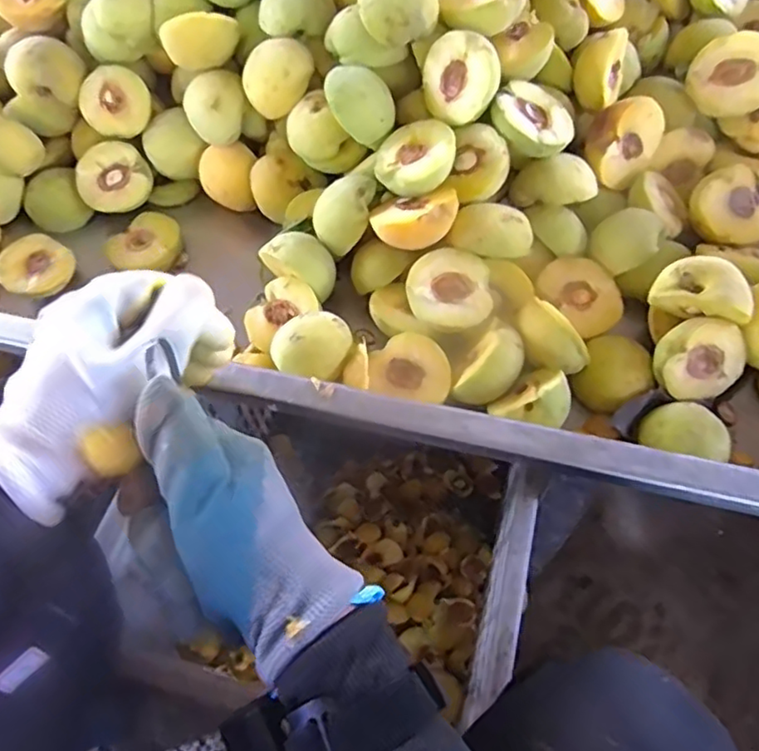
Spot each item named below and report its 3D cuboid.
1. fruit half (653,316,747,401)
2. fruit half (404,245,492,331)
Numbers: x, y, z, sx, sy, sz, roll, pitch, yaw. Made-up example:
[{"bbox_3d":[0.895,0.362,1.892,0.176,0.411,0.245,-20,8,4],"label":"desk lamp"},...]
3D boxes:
[{"bbox_3d":[0.211,-0.010,0.418,0.055,0.055,0.021,-43,22,7],"label":"fruit half"},{"bbox_3d":[0.047,-0.056,0.436,0.056,0.027,0.058,-1,69,-2],"label":"fruit half"}]

